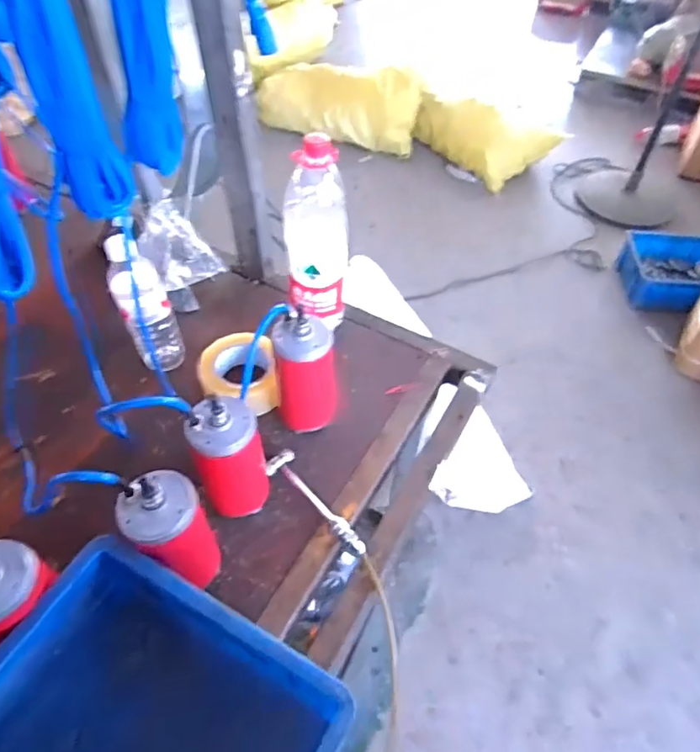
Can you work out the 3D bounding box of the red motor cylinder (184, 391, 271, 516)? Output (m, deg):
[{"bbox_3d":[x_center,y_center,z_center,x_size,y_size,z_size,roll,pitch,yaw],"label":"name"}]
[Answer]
[{"bbox_3d":[-0.142,0.098,0.656,0.077,0.186,0.070,-20,55,-17],"label":"red motor cylinder"}]

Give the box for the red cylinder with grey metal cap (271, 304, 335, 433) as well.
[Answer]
[{"bbox_3d":[-0.060,0.000,0.741,0.077,0.174,0.064,-4,52,-5],"label":"red cylinder with grey metal cap"}]

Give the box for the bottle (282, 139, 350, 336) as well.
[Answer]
[{"bbox_3d":[-0.048,-0.188,0.799,0.091,0.277,0.082,-4,52,-5],"label":"bottle"}]

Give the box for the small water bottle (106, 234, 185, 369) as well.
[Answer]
[{"bbox_3d":[-0.288,-0.095,0.785,0.070,0.220,0.067,-20,55,-17],"label":"small water bottle"}]

